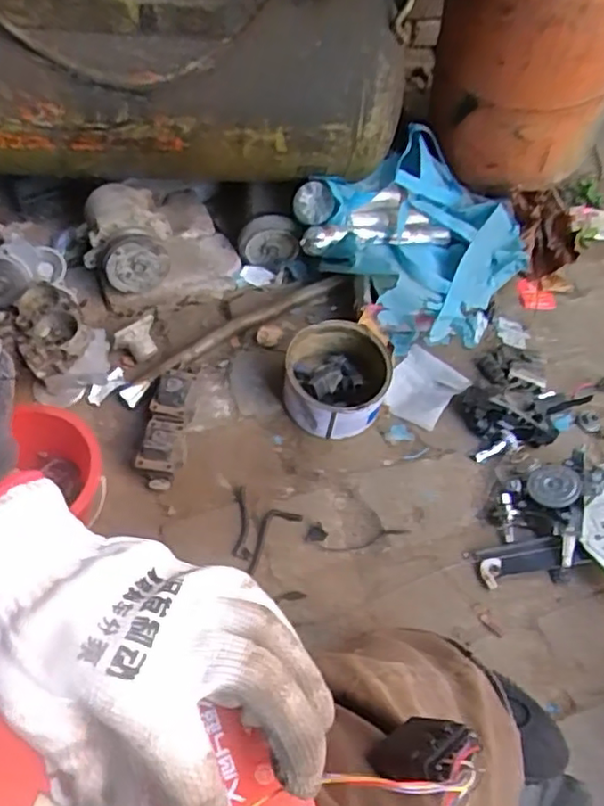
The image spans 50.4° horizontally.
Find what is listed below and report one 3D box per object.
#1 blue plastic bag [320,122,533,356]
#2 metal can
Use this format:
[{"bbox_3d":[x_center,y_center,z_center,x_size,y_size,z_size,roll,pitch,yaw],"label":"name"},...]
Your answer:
[{"bbox_3d":[0.218,-0.277,1.108,0.336,0.167,0.313,-37,65,-23],"label":"blue plastic bag"},{"bbox_3d":[0.052,-0.032,0.968,0.148,0.095,0.160,2,59,-3],"label":"metal can"}]

